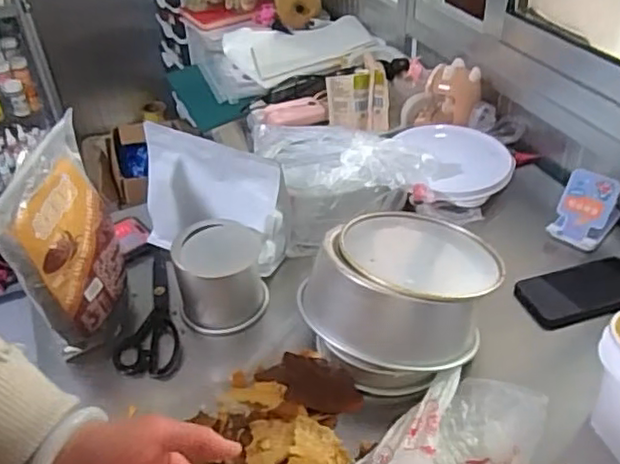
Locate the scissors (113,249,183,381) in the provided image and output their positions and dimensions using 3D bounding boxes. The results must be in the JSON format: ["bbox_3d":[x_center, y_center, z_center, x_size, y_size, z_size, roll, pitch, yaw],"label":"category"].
[{"bbox_3d":[-0.210,0.100,0.817,0.075,0.019,0.218,-11,40,-8],"label":"scissors"}]

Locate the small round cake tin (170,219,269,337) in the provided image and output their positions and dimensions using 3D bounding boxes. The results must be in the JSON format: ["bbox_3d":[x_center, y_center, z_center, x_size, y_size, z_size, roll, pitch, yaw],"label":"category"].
[{"bbox_3d":[-0.111,0.055,0.790,0.110,0.110,0.096,-6,39,-2],"label":"small round cake tin"}]

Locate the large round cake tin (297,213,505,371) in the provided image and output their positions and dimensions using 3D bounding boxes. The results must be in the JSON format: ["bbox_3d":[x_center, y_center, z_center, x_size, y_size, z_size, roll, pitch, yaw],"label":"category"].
[{"bbox_3d":[0.101,0.059,0.721,0.204,0.100,0.207,17,44,22],"label":"large round cake tin"}]

